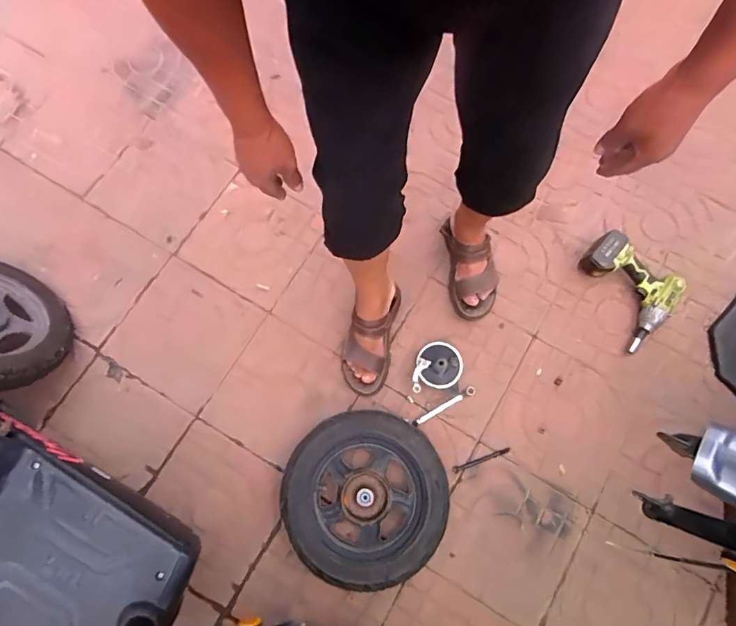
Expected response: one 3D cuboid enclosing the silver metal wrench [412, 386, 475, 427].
[{"bbox_3d":[0.178,0.219,1.101,0.168,0.013,0.021,-30,73,-8],"label":"silver metal wrench"}]

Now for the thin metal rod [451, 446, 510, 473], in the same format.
[{"bbox_3d":[0.261,0.337,1.081,0.143,0.015,0.016,-18,72,-4],"label":"thin metal rod"}]

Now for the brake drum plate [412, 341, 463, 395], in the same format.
[{"bbox_3d":[0.165,0.126,1.109,0.112,0.048,0.124,5,72,3],"label":"brake drum plate"}]

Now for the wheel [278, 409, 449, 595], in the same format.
[{"bbox_3d":[-0.007,0.394,1.022,0.341,0.090,0.345,0,72,1],"label":"wheel"}]

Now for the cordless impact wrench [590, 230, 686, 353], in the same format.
[{"bbox_3d":[0.625,-0.058,1.147,0.223,0.085,0.194,38,77,13],"label":"cordless impact wrench"}]

